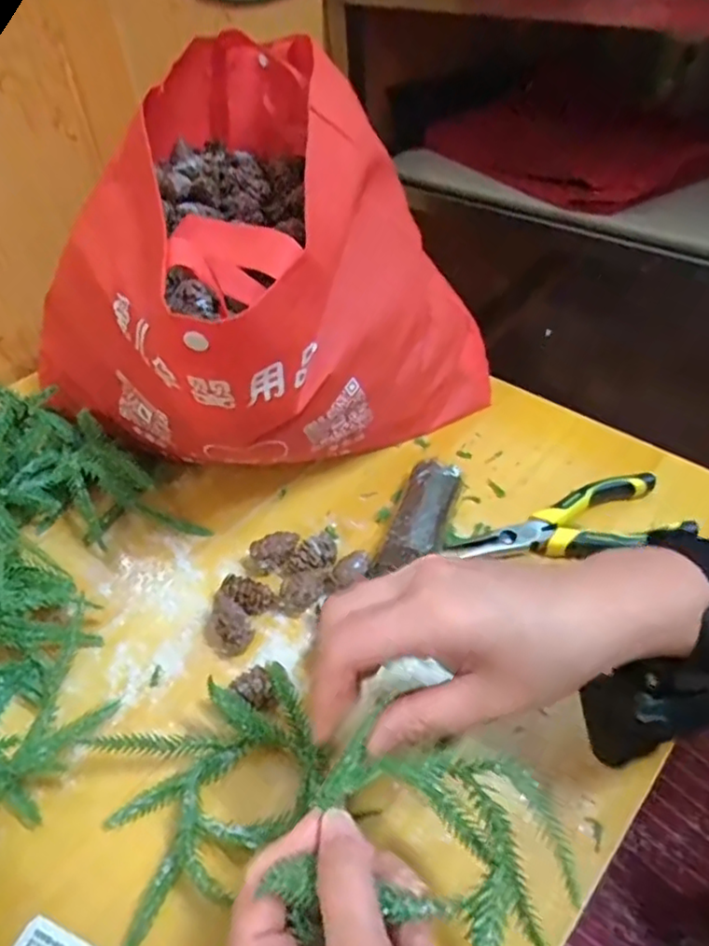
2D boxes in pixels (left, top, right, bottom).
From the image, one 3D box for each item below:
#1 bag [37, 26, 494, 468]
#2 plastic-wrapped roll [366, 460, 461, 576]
[{"bbox_3d":[-0.085,-0.157,0.505,0.327,0.225,0.279,31,55,30],"label":"bag"},{"bbox_3d":[0.044,0.033,0.443,0.036,0.030,0.101,12,47,15],"label":"plastic-wrapped roll"}]

